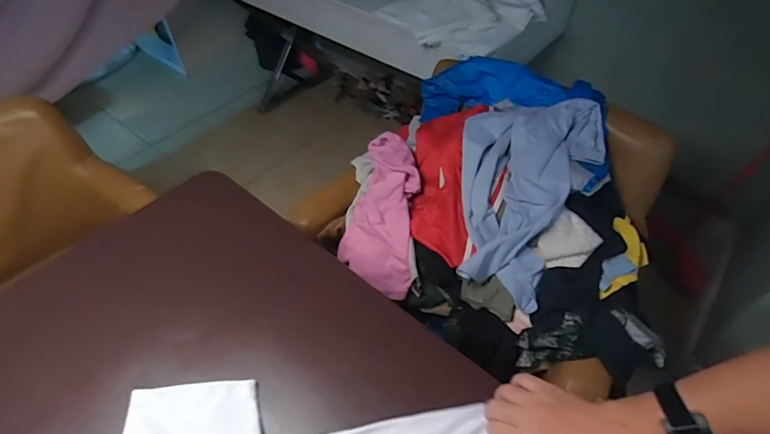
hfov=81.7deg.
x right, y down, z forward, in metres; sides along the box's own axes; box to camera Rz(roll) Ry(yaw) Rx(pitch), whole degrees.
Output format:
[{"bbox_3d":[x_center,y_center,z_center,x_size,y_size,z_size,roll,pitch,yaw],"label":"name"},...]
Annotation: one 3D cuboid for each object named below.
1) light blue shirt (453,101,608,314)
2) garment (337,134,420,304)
[{"bbox_3d":[0.269,-0.073,0.895,0.278,0.065,0.444,27,77,6],"label":"light blue shirt"},{"bbox_3d":[-0.006,-0.012,1.000,0.164,0.071,0.370,5,75,7],"label":"garment"}]

